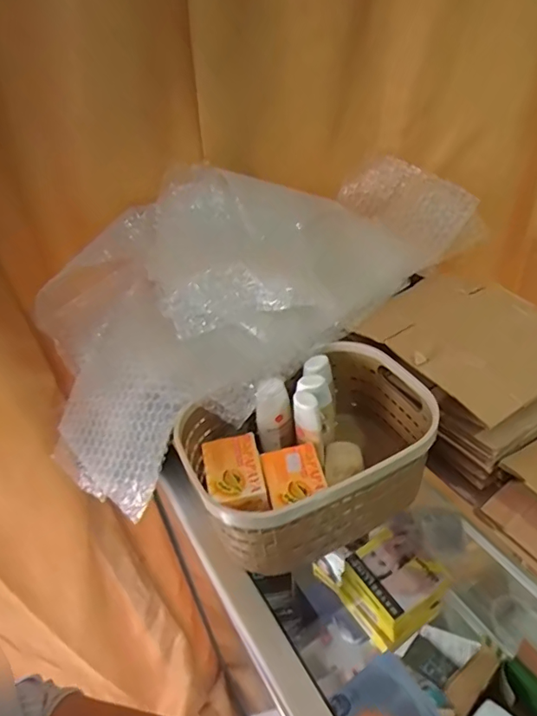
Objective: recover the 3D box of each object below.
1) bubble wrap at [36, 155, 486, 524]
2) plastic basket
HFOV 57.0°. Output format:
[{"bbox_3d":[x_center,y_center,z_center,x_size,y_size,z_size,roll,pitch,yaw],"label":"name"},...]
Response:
[{"bbox_3d":[-0.013,-0.063,0.582,0.505,0.211,0.251,-33,45,-30],"label":"bubble wrap"},{"bbox_3d":[0.040,0.088,0.466,0.219,0.104,0.153,-18,39,-15],"label":"plastic basket"}]

